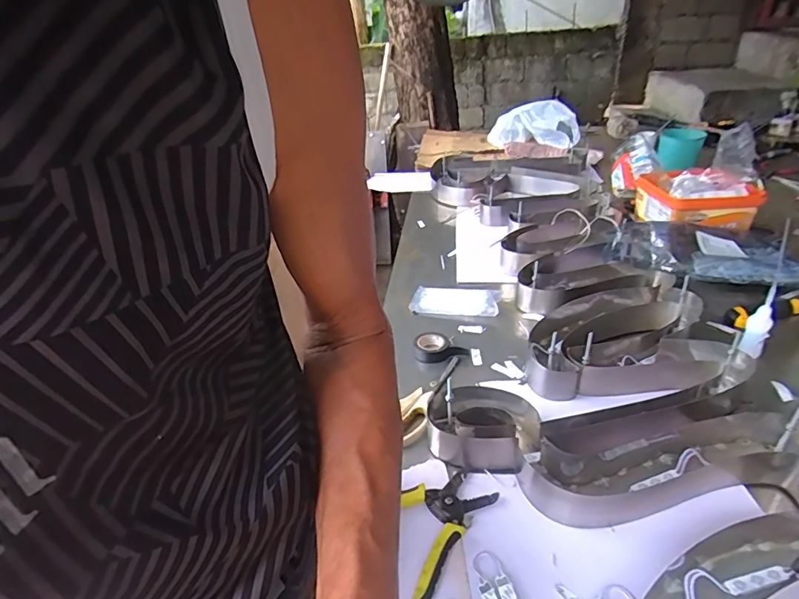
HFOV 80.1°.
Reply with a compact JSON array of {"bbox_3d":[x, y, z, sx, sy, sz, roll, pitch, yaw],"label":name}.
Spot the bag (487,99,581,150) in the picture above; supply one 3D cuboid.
[{"bbox_3d":[0.474,-0.603,1.681,0.317,0.147,0.147,15,36,27],"label":"bag"}]

